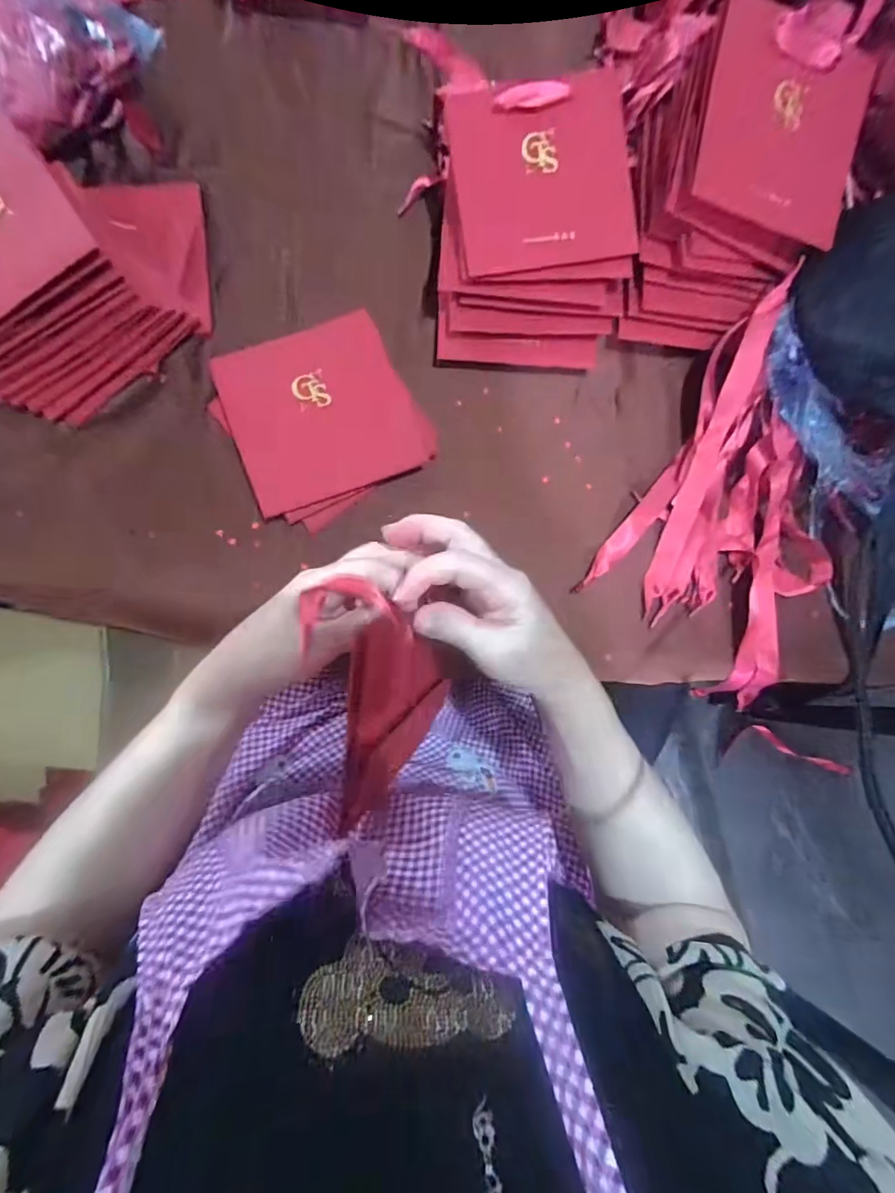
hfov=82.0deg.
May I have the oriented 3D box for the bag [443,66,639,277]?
[{"bbox_3d":[0.076,-0.337,0.412,0.139,0.005,0.135,-9,97,-1],"label":"bag"}]

